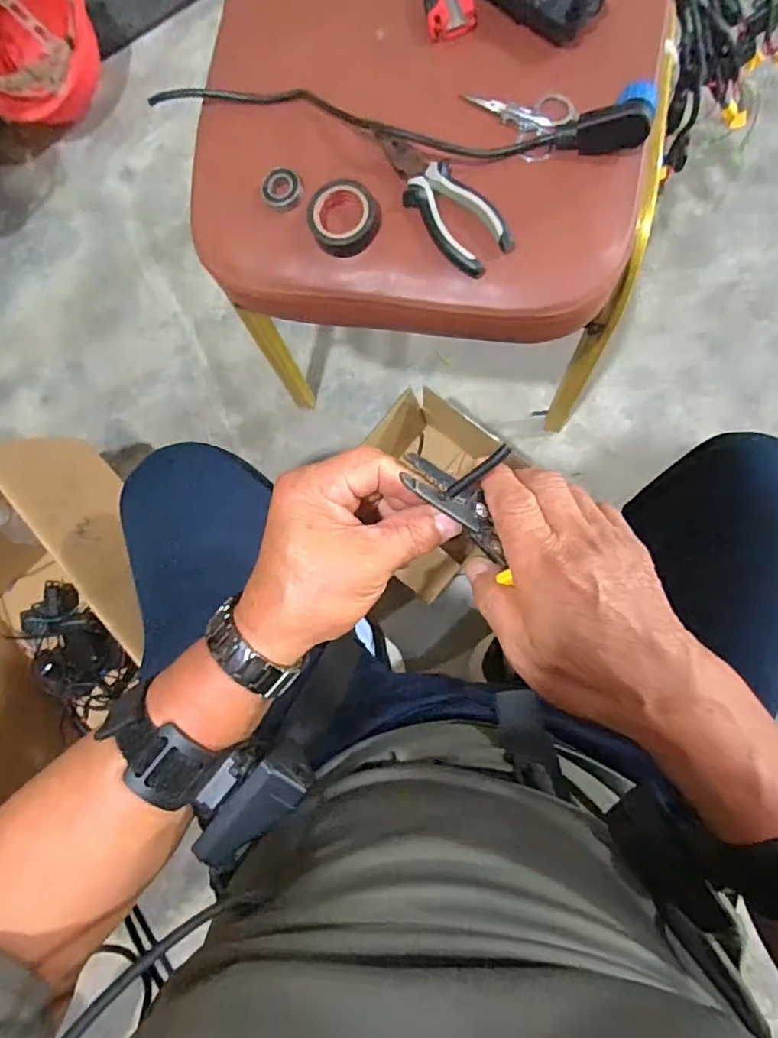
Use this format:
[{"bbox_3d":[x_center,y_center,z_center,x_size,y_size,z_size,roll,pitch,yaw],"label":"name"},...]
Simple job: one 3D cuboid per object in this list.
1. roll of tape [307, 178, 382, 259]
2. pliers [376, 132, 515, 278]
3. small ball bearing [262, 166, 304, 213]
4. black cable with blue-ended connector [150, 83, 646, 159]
[{"bbox_3d":[-0.035,-0.246,0.449,0.056,0.022,0.057,0,86,8],"label":"roll of tape"},{"bbox_3d":[0.039,-0.253,0.437,0.049,0.014,0.136,-39,82,4],"label":"pliers"},{"bbox_3d":[-0.088,-0.273,0.461,0.033,0.014,0.028,-30,83,5],"label":"small ball bearing"},{"bbox_3d":[-0.002,-0.319,0.444,0.399,0.028,0.047,6,87,8],"label":"black cable with blue-ended connector"}]

